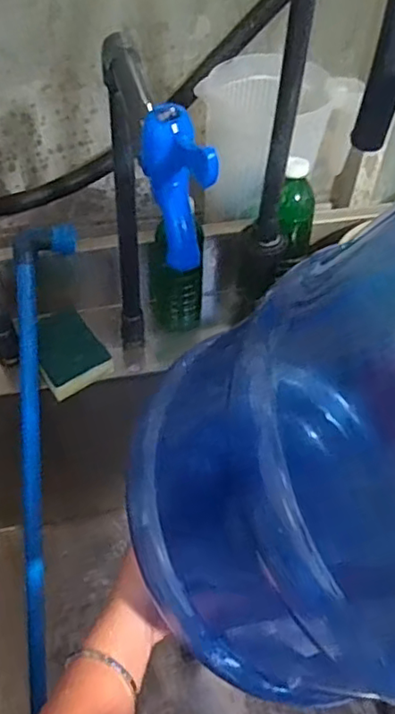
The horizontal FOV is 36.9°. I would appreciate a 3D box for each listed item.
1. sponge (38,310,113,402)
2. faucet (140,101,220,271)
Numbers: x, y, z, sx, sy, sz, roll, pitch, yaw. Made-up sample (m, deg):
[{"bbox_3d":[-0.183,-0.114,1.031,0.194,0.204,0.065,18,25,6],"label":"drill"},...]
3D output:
[{"bbox_3d":[-0.156,-0.008,0.706,0.076,0.033,0.098,-26,56,-22],"label":"sponge"},{"bbox_3d":[-0.007,-0.094,0.337,0.035,0.089,0.042,-15,30,-15],"label":"faucet"}]

